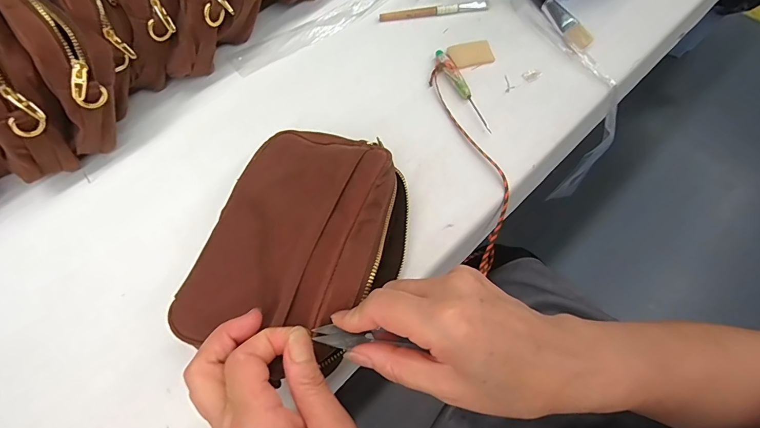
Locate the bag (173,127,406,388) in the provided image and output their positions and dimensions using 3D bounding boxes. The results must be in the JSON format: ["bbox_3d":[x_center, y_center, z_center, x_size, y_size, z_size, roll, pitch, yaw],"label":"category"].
[{"bbox_3d":[-0.057,0.012,0.289,0.142,0.050,0.178,15,65,8],"label":"bag"}]

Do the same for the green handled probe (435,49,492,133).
[{"bbox_3d":[0.084,-0.129,0.396,0.011,0.008,0.116,-21,66,-7],"label":"green handled probe"}]

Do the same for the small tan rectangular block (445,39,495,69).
[{"bbox_3d":[0.100,-0.176,0.421,0.046,0.006,0.032,-17,65,-5],"label":"small tan rectangular block"}]

